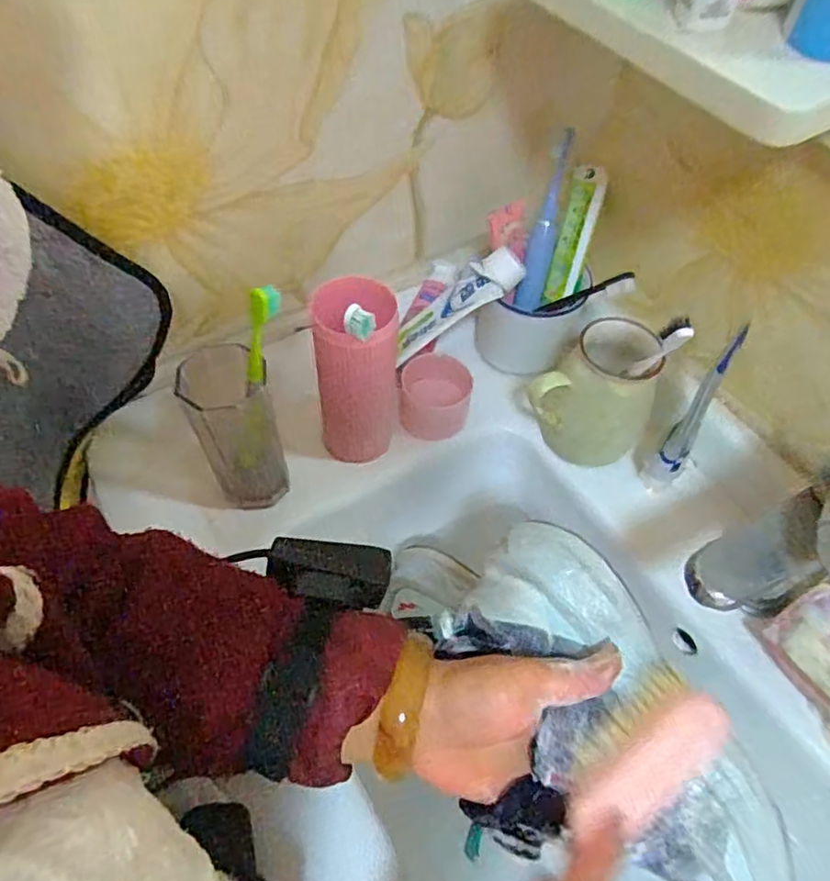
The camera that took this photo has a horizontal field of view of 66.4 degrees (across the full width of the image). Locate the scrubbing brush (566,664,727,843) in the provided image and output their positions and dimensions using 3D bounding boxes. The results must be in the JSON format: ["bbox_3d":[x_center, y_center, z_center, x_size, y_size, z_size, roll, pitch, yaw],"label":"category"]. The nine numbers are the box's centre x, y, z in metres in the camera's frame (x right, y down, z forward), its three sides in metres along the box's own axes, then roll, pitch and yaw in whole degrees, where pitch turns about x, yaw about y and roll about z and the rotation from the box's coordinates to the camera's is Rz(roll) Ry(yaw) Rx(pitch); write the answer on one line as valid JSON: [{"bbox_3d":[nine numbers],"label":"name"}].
[{"bbox_3d":[0.118,0.157,0.316,0.041,0.031,0.080,44,90,13],"label":"scrubbing brush"}]

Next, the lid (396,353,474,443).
[{"bbox_3d":[0.018,-0.038,0.570,0.063,0.051,0.060,1,55,-2],"label":"lid"}]

